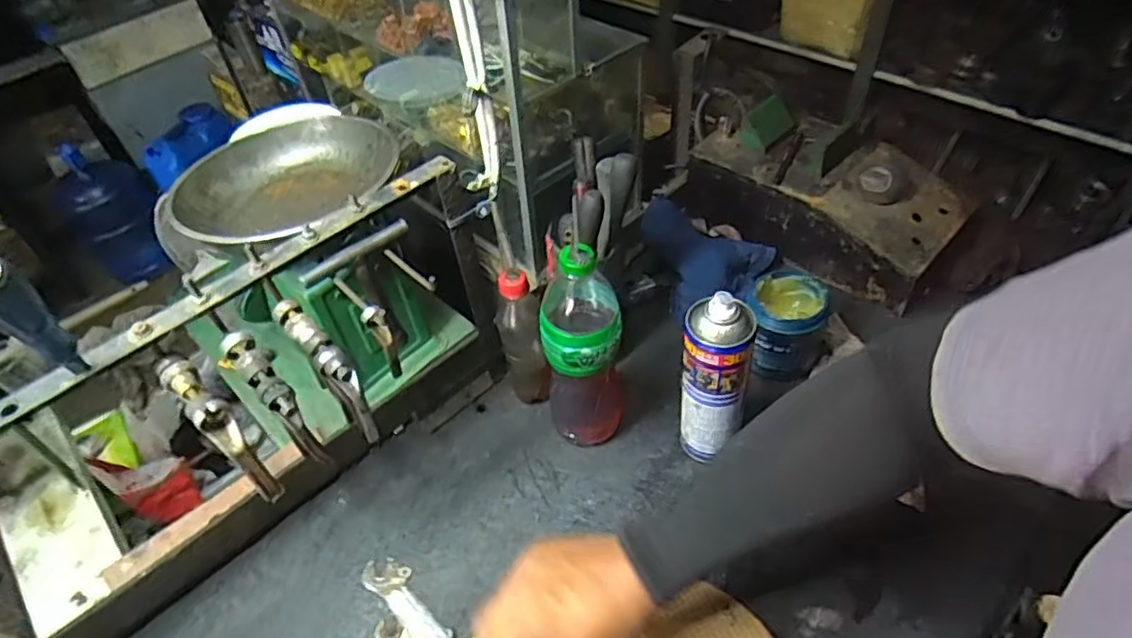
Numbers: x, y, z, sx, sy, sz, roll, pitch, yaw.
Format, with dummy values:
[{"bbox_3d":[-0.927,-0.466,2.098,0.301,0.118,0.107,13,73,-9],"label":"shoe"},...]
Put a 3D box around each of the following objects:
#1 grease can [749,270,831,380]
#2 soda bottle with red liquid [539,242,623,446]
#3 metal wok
[{"bbox_3d":[0.265,0.010,0.769,0.091,0.097,0.084,8,48,12],"label":"grease can"},{"bbox_3d":[0.018,0.034,0.654,0.075,0.275,0.074,-5,46,1],"label":"soda bottle with red liquid"},{"bbox_3d":[-0.337,-0.141,0.740,0.203,0.069,0.244,8,48,12],"label":"metal wok"}]

